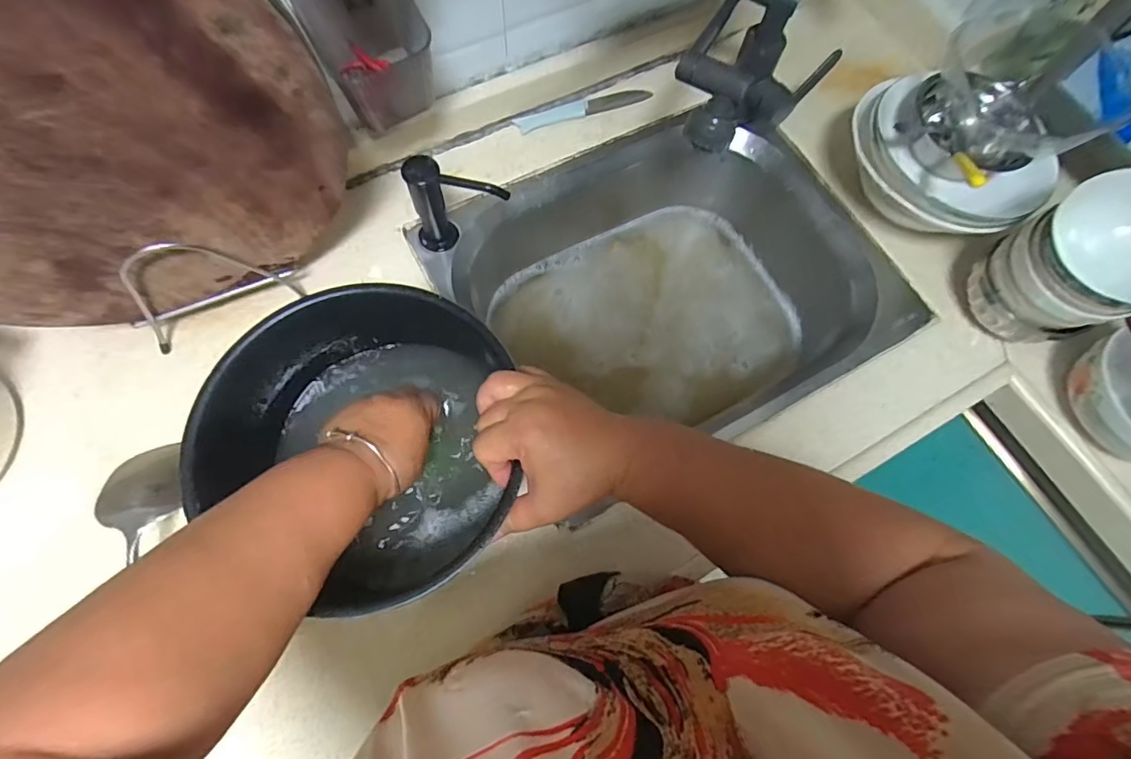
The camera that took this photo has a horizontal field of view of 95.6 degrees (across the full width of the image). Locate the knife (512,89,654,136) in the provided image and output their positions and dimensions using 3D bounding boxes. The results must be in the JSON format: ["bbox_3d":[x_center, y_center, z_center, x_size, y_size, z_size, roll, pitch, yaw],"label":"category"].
[{"bbox_3d":[0.024,-0.365,0.687,0.185,0.010,0.035,-16,71,-9],"label":"knife"}]

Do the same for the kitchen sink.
[{"bbox_3d":[0.127,-0.108,0.690,0.489,0.165,0.393,-28,74,-12],"label":"kitchen sink"}]

